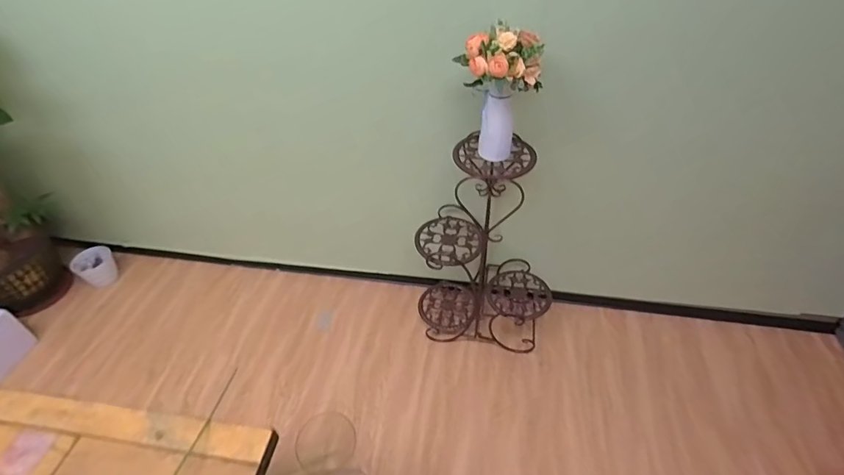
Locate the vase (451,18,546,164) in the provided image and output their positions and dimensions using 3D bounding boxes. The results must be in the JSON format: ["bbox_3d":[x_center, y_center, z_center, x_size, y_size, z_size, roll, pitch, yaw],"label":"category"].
[{"bbox_3d":[0.186,-0.339,1.121,0.144,0.319,0.170,-18,45,-15],"label":"vase"}]

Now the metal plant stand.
[{"bbox_3d":[0.209,0.038,1.475,0.433,0.718,0.258,8,44,12],"label":"metal plant stand"}]

